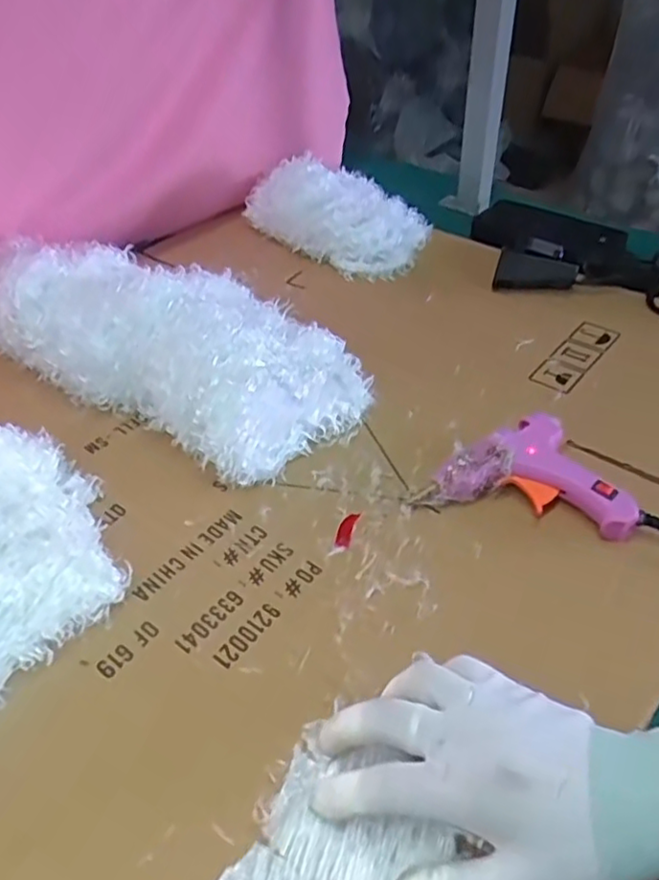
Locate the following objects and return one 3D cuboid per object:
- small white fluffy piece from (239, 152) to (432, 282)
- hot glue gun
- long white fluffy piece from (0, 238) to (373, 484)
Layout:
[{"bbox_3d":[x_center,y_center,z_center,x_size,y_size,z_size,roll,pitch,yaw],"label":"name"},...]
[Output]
[{"bbox_3d":[0.003,-0.254,0.722,0.208,0.072,0.126,21,49,24],"label":"small white fluffy piece"},{"bbox_3d":[0.138,0.019,0.459,0.133,0.027,0.079,9,45,13],"label":"hot glue gun"},{"bbox_3d":[-0.145,-0.095,0.559,0.363,0.082,0.162,24,51,26],"label":"long white fluffy piece"}]

